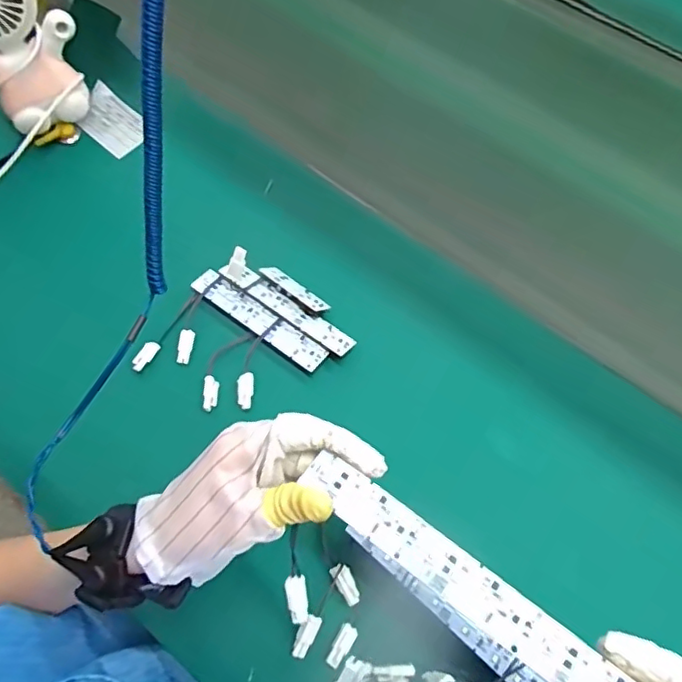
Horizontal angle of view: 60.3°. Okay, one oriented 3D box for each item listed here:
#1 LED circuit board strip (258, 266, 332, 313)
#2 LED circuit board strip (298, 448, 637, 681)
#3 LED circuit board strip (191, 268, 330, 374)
[{"bbox_3d":[-0.038,-0.043,0.488,0.064,0.005,0.018,36,38,16],"label":"LED circuit board strip"},{"bbox_3d":[0.057,0.113,0.276,0.171,0.004,0.024,35,67,14],"label":"LED circuit board strip"},{"bbox_3d":[-0.067,-0.018,0.479,0.128,0.007,0.025,34,67,15],"label":"LED circuit board strip"}]

